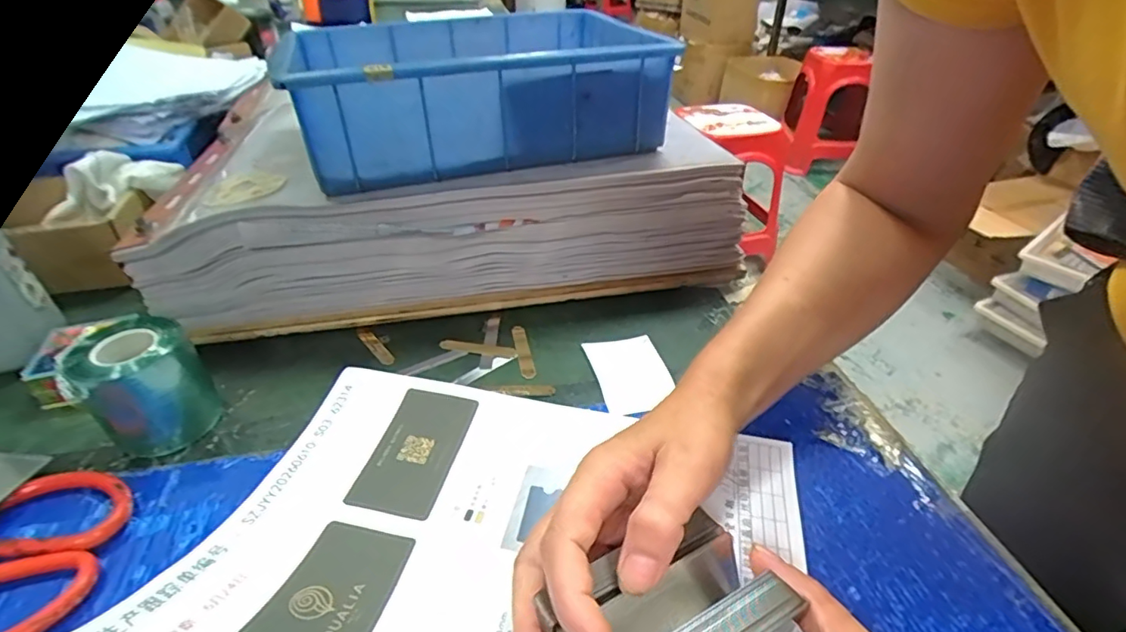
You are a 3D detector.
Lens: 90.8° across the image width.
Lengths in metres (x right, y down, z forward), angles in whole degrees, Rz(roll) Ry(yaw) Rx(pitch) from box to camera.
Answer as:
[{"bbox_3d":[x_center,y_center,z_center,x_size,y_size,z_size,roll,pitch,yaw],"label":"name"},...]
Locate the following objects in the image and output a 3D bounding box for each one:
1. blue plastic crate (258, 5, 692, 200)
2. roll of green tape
[{"bbox_3d":[-0.075,-0.186,0.468,0.272,0.092,0.196,-12,39,-16],"label":"blue plastic crate"},{"bbox_3d":[-0.255,0.042,0.339,0.055,0.068,0.062,31,47,34],"label":"roll of green tape"}]

